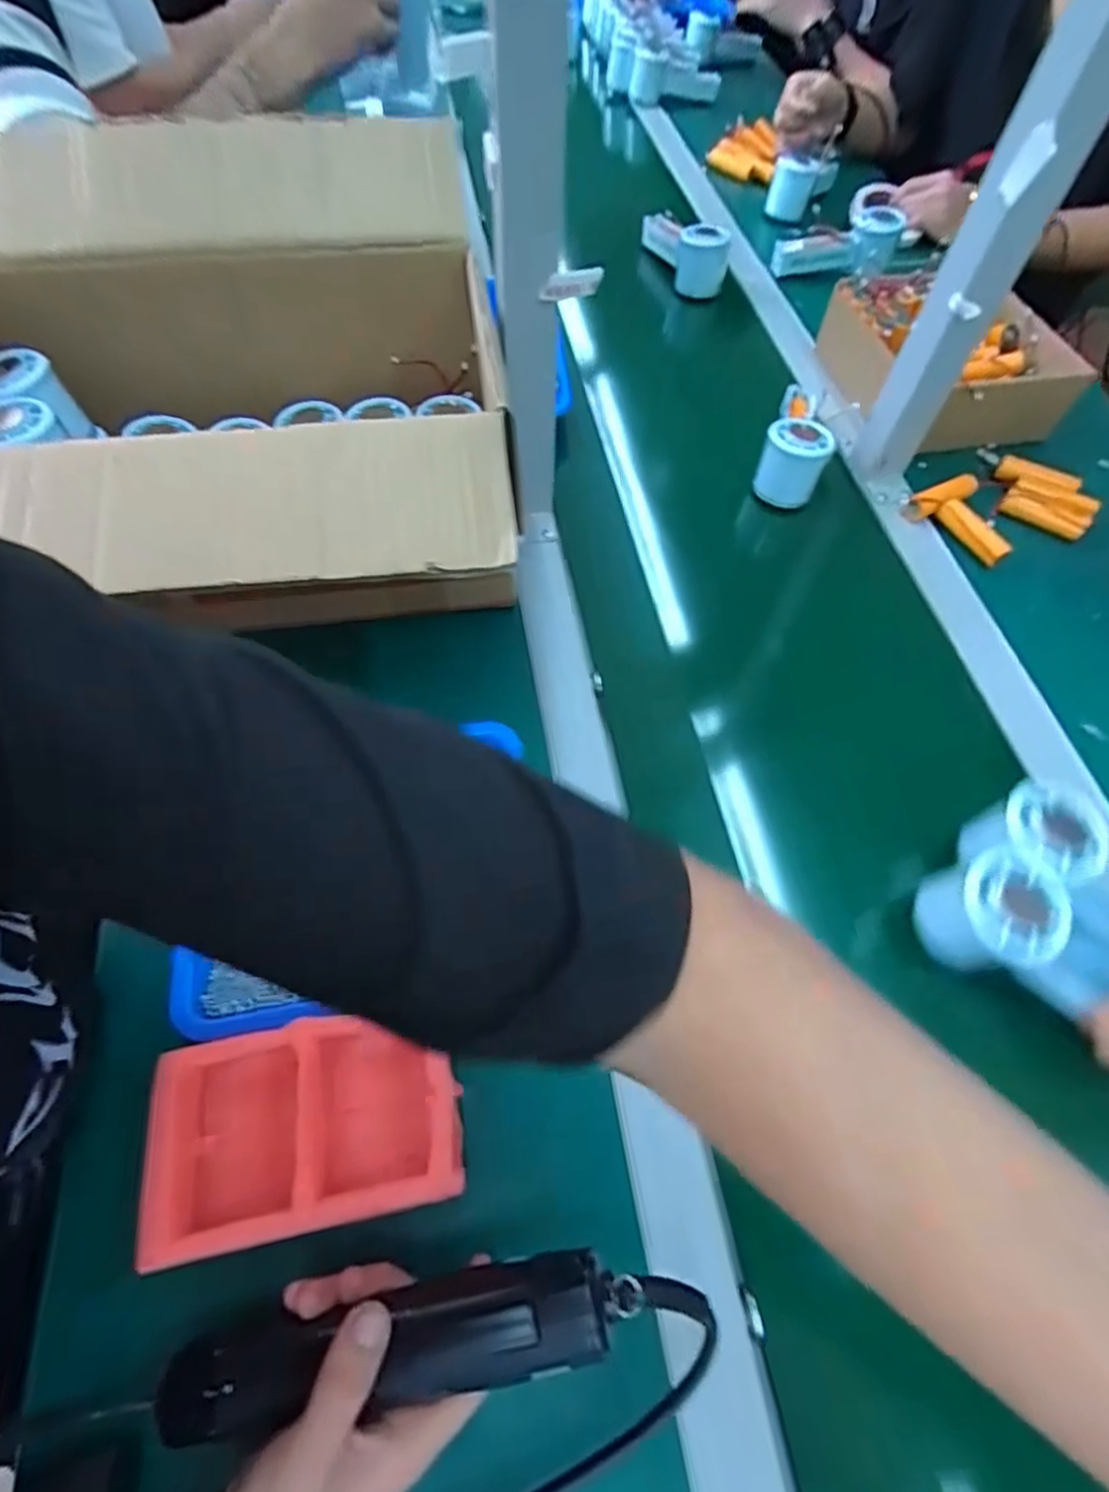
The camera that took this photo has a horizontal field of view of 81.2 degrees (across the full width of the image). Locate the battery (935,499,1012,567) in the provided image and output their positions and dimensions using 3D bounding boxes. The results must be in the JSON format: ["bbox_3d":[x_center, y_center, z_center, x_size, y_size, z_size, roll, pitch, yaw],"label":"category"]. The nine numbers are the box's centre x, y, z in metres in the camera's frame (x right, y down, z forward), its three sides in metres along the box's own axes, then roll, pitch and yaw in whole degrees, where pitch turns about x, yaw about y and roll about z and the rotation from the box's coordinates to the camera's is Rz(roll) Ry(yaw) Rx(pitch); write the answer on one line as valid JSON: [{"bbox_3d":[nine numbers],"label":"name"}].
[{"bbox_3d":[0.379,-0.194,0.588,0.020,0.019,0.069,-29,66,-17],"label":"battery"}]

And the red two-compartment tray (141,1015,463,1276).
[{"bbox_3d":[-0.125,0.192,0.330,0.146,0.035,0.091,-10,62,-8],"label":"red two-compartment tray"}]

